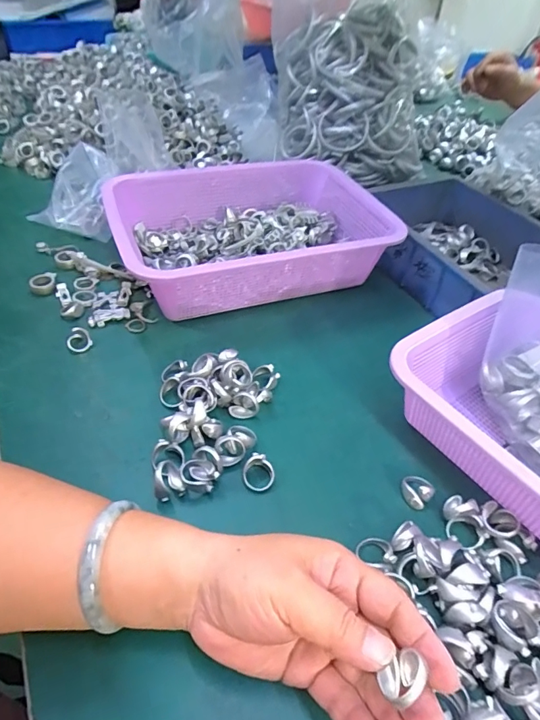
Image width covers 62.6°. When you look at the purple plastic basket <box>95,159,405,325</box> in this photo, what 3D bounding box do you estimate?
[{"bbox_3d":[-0.023,-0.153,0.533,0.303,0.081,0.234,-15,48,-19],"label":"purple plastic basket"}]

